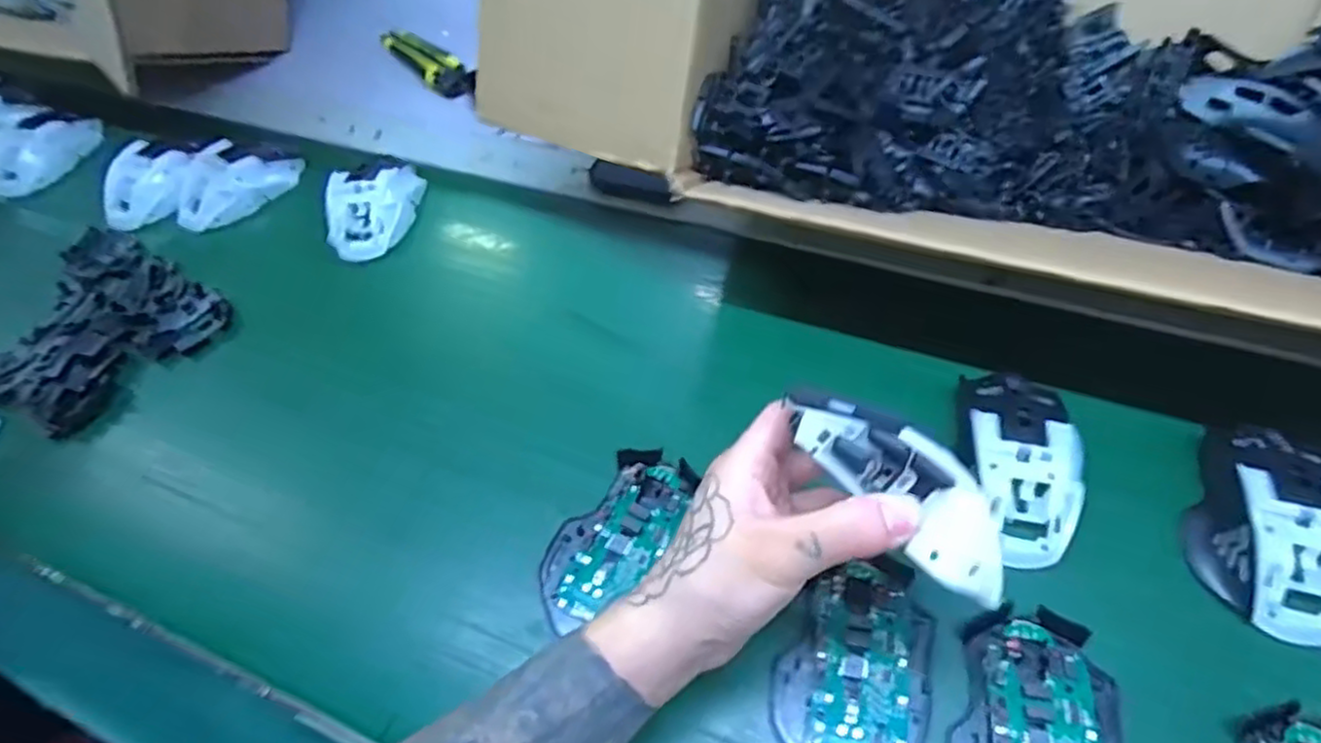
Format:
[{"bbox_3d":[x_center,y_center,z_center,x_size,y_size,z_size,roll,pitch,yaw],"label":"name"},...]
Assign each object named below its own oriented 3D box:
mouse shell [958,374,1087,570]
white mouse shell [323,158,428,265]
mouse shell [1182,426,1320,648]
[{"bbox_3d":[0.198,0.047,0.391,0.061,0.033,0.111,3,58,6],"label":"mouse shell"},{"bbox_3d":[-0.239,-0.139,0.581,0.060,0.033,0.107,1,58,4],"label":"white mouse shell"},{"bbox_3d":[0.313,0.078,0.358,0.067,0.032,0.109,6,59,8],"label":"mouse shell"}]

